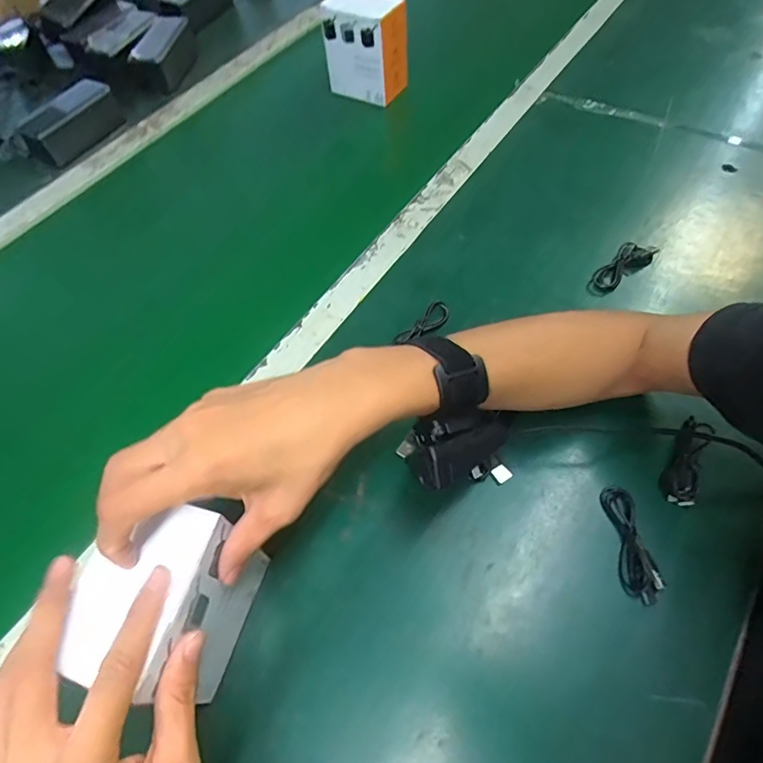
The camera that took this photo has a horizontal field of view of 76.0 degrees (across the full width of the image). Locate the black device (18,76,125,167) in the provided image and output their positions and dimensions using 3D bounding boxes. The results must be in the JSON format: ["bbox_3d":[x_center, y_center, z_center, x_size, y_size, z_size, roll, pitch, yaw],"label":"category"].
[{"bbox_3d":[-0.435,-0.367,0.694,0.048,0.054,0.138,26,65,20],"label":"black device"}]

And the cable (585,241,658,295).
[{"bbox_3d":[0.248,-0.119,0.507,0.092,0.011,0.029,-38,62,-16],"label":"cable"}]

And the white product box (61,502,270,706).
[{"bbox_3d":[-0.129,0.138,0.308,0.058,0.109,0.094,12,60,11],"label":"white product box"}]

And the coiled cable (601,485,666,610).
[{"bbox_3d":[0.184,0.119,0.363,0.026,0.011,0.084,-6,58,2],"label":"coiled cable"}]

